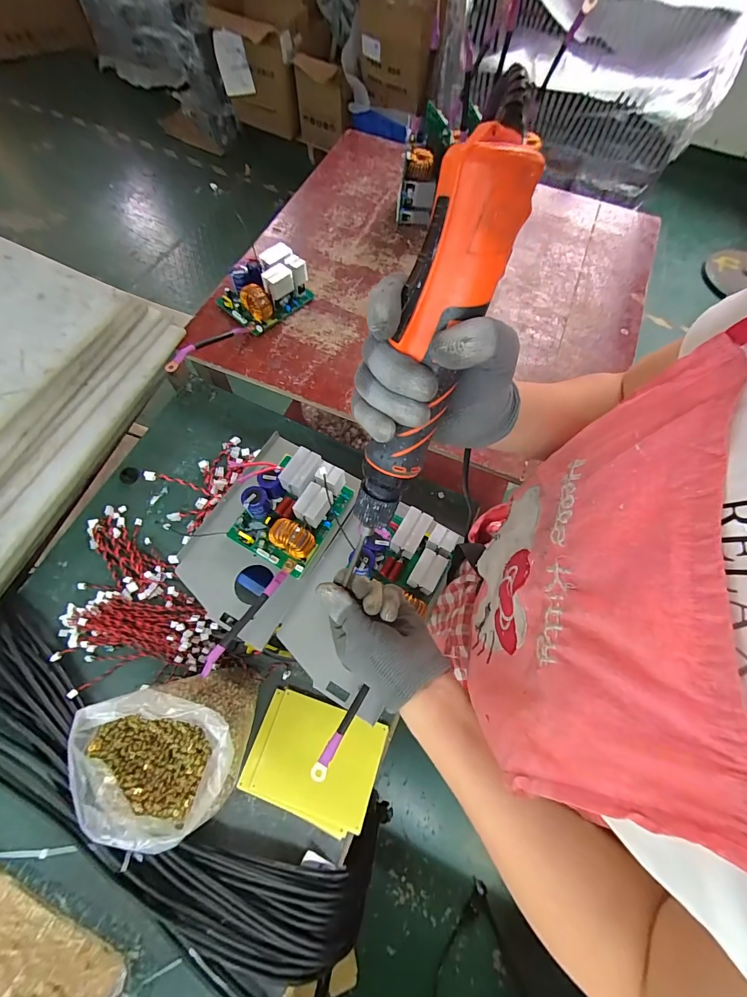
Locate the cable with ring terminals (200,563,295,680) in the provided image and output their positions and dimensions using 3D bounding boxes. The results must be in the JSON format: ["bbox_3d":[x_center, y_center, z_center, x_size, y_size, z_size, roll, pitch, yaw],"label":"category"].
[{"bbox_3d":[-0.157,0.146,0.492,0.016,0.041,0.164,32,70,11],"label":"cable with ring terminals"}]

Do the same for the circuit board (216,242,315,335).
[{"bbox_3d":[-0.207,-0.397,0.719,0.115,0.069,0.152,40,72,13],"label":"circuit board"}]

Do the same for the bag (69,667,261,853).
[{"bbox_3d":[-0.238,0.292,0.458,0.162,0.139,0.140,-4,68,-4],"label":"bag"}]

